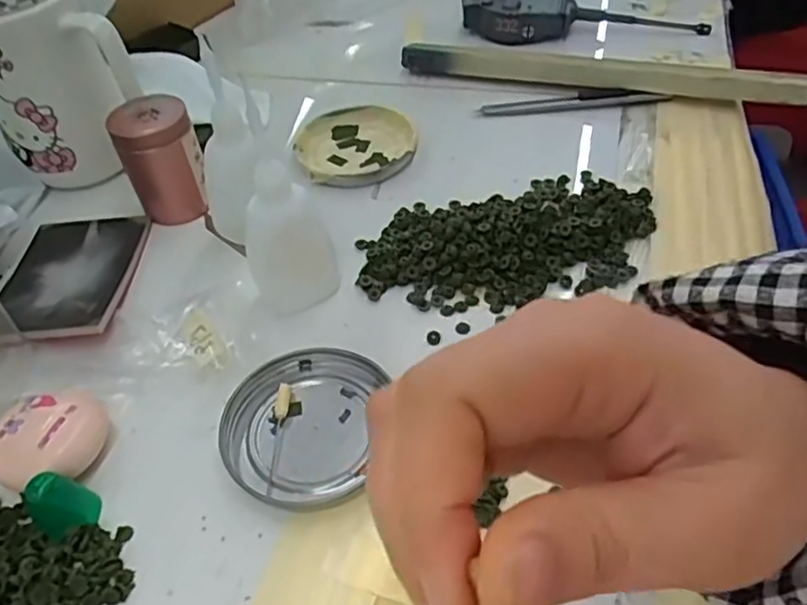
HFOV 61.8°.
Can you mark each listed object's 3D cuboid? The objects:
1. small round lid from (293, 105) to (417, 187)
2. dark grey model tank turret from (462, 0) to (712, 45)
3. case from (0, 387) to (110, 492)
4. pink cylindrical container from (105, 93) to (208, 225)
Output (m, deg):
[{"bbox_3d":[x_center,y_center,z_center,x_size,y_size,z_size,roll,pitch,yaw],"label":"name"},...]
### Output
[{"bbox_3d":[-0.032,-0.107,0.450,0.077,0.008,0.083,-5,47,0],"label":"small round lid"},{"bbox_3d":[0.142,-0.233,0.532,0.187,0.031,0.056,3,48,8],"label":"dark grey model tank turret"},{"bbox_3d":[-0.155,0.060,0.295,0.048,0.018,0.040,-15,48,-9],"label":"case"},{"bbox_3d":[-0.143,-0.084,0.400,0.043,0.064,0.036,-23,50,-16],"label":"pink cylindrical container"}]

